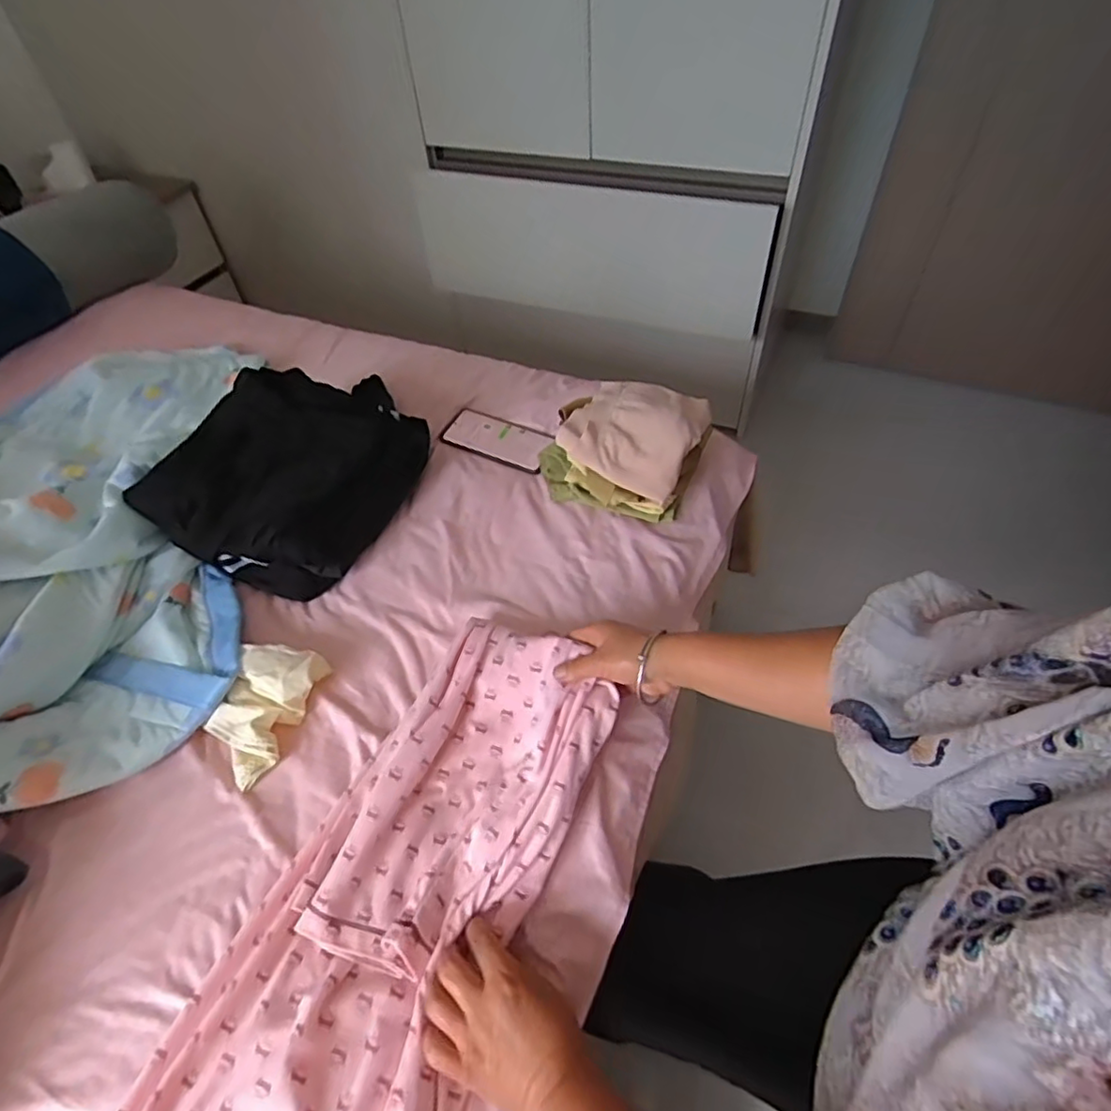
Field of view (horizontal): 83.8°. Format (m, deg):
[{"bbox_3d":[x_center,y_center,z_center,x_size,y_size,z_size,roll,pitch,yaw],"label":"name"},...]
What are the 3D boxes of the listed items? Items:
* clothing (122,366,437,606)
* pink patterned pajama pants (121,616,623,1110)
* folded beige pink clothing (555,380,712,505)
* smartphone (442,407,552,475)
[{"bbox_3d":[-0.319,-0.137,0.807,0.247,0.136,0.352,21,55,18],"label":"clothing"},{"bbox_3d":[-0.130,0.310,0.481,0.226,0.051,0.585,19,56,17],"label":"pink patterned pajama pants"},{"bbox_3d":[0.105,-0.163,0.801,0.154,0.050,0.177,20,54,19],"label":"folded beige pink clothing"},{"bbox_3d":[-0.085,-0.174,0.917,0.161,0.013,0.084,19,55,17],"label":"smartphone"}]

